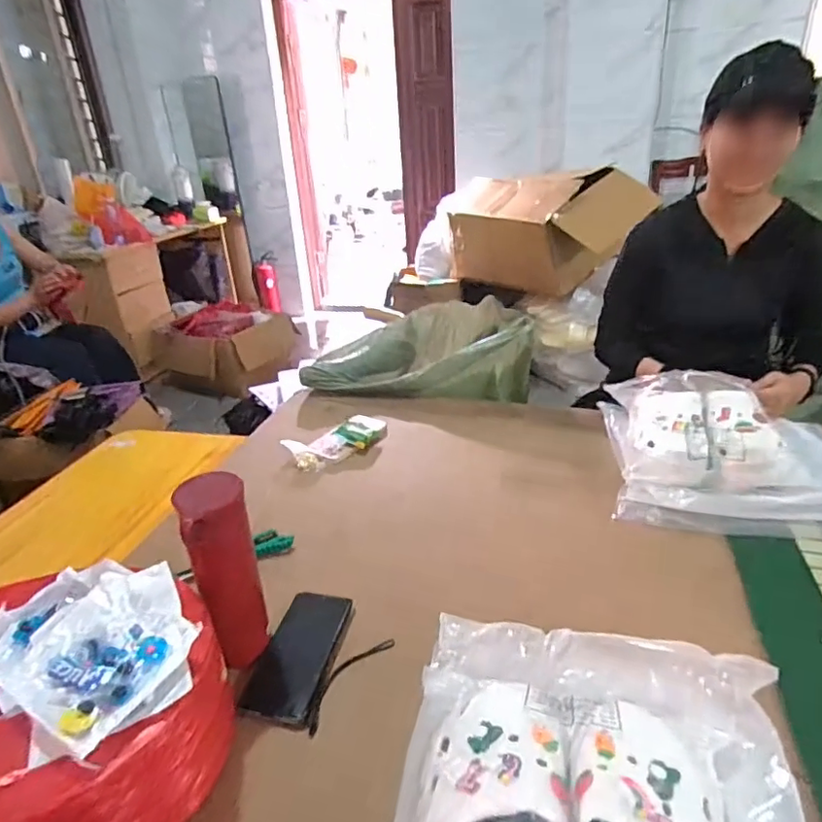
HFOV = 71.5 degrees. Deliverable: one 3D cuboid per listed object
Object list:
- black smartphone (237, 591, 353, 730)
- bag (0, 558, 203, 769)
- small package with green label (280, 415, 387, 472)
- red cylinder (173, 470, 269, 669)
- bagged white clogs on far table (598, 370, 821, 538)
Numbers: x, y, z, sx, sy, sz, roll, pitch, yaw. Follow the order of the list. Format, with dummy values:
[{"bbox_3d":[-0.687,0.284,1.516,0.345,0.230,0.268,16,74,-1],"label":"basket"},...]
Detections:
[{"bbox_3d":[-0.122,0.270,0.633,0.076,0.017,0.167,2,27,12],"label":"black smartphone"},{"bbox_3d":[-0.270,0.191,0.487,0.200,0.043,0.147,20,35,39],"label":"bag"},{"bbox_3d":[-0.129,0.050,1.037,0.198,0.031,0.100,-24,33,-35],"label":"small package with green label"},{"bbox_3d":[-0.188,0.166,0.592,0.059,0.209,0.067,-14,28,-19],"label":"red cylinder"},{"bbox_3d":[0.510,0.046,0.922,0.354,0.100,0.374,4,28,16],"label":"bagged white clogs on far table"}]

